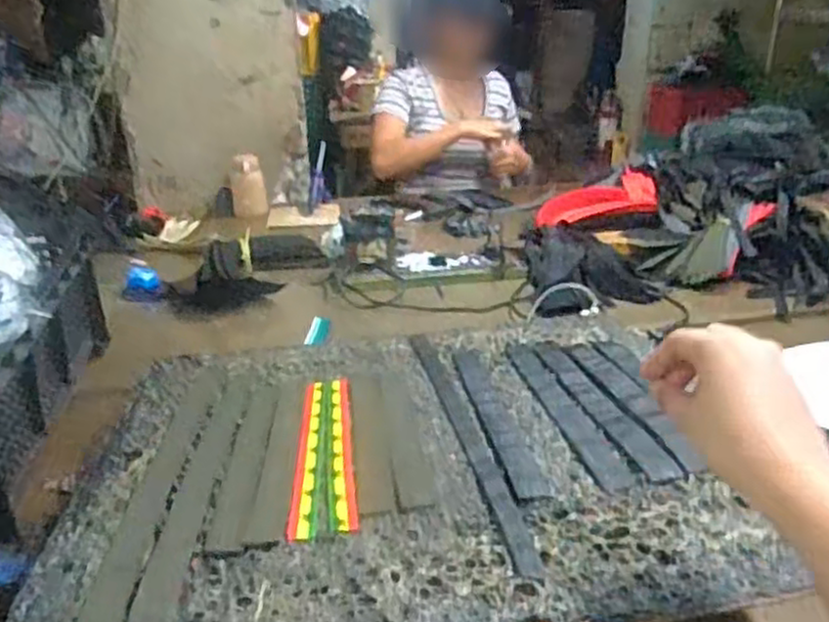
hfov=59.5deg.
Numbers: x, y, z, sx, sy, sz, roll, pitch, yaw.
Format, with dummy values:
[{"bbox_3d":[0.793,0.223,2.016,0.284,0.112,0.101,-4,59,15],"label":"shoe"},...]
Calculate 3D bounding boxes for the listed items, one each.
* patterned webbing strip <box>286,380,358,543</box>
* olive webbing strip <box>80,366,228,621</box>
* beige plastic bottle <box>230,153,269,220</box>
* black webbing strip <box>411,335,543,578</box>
[{"bbox_3d":[-0.079,0.116,0.638,0.049,0.004,0.271,-6,18,-5],"label":"patterned webbing strip"},{"bbox_3d":[-0.213,0.133,0.633,0.035,0.009,0.444,-5,18,-4],"label":"olive webbing strip"},{"bbox_3d":[-0.404,-0.298,1.768,0.085,0.157,0.062,-7,24,-13],"label":"beige plastic bottle"},{"bbox_3d":[0.040,0.097,0.661,0.019,0.005,0.449,-7,17,-7],"label":"black webbing strip"}]

